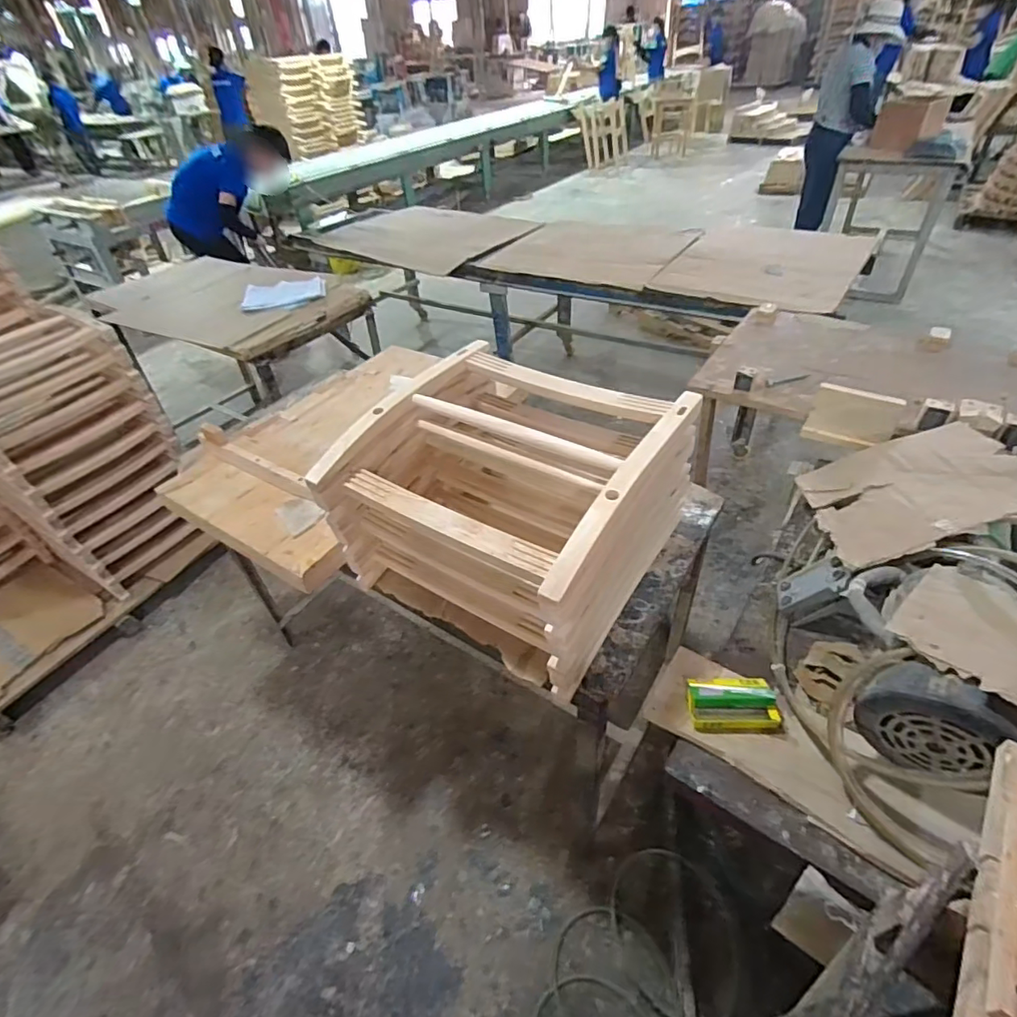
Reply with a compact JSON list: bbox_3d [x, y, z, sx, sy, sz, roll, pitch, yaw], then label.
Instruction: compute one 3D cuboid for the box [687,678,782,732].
[{"bbox_3d":[0.342,0.293,0.823,0.133,0.036,0.082,-1,42,5],"label":"box"}]

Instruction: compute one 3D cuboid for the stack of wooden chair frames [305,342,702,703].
[{"bbox_3d":[0.010,-0.009,0.932,0.448,0.312,0.426,22,48,27],"label":"stack of wooden chair frames"}]

